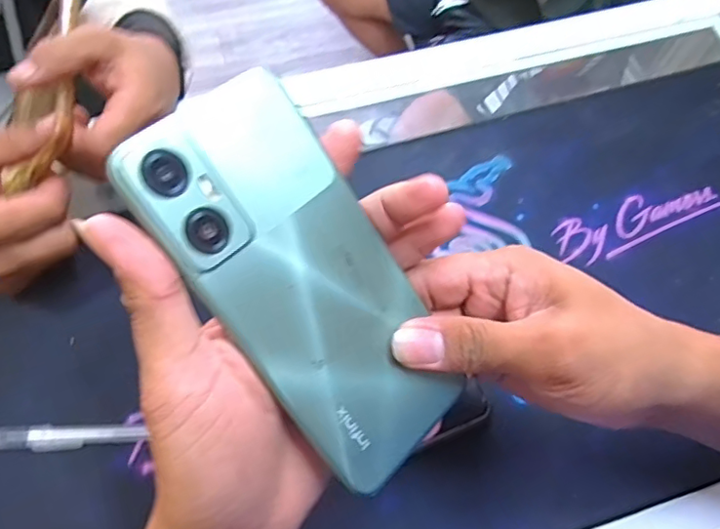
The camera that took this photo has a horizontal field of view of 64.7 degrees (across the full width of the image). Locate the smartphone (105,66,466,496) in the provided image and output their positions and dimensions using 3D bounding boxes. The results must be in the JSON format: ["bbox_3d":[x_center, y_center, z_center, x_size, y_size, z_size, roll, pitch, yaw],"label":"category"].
[{"bbox_3d":[-0.018,0.008,0.224,0.073,0.009,0.159,-41,105,-26],"label":"smartphone"}]

